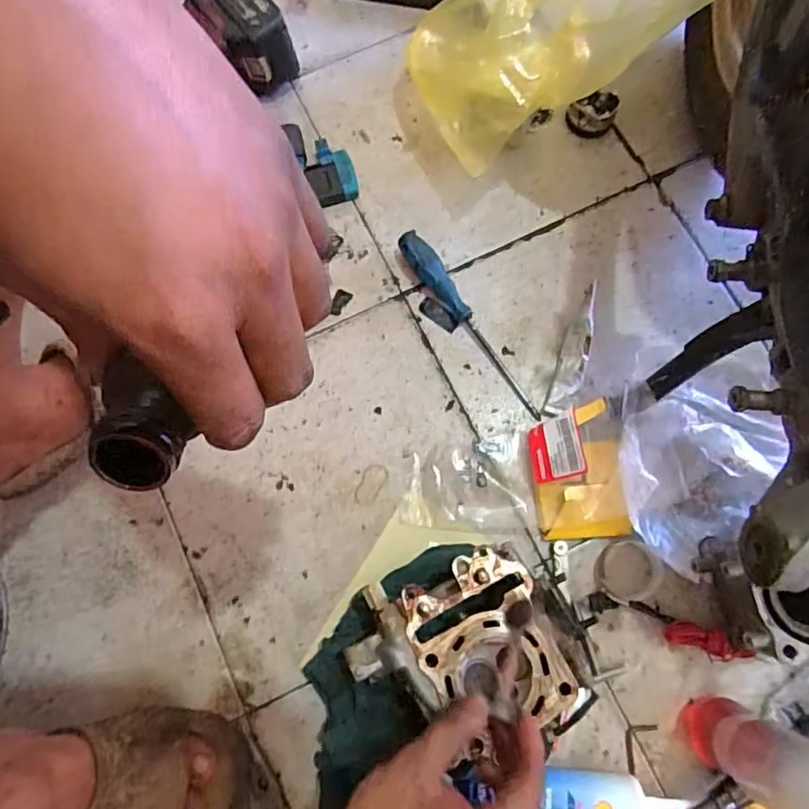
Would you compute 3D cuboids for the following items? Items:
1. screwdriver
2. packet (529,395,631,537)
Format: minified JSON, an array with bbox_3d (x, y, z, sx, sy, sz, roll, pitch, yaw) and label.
[{"bbox_3d":[0.064,-0.081,0.567,0.026,0.024,0.225,-33,77,-7],"label":"screwdriver"},{"bbox_3d":[0.155,0.062,0.516,0.075,0.027,0.115,-10,75,18],"label":"packet"}]

